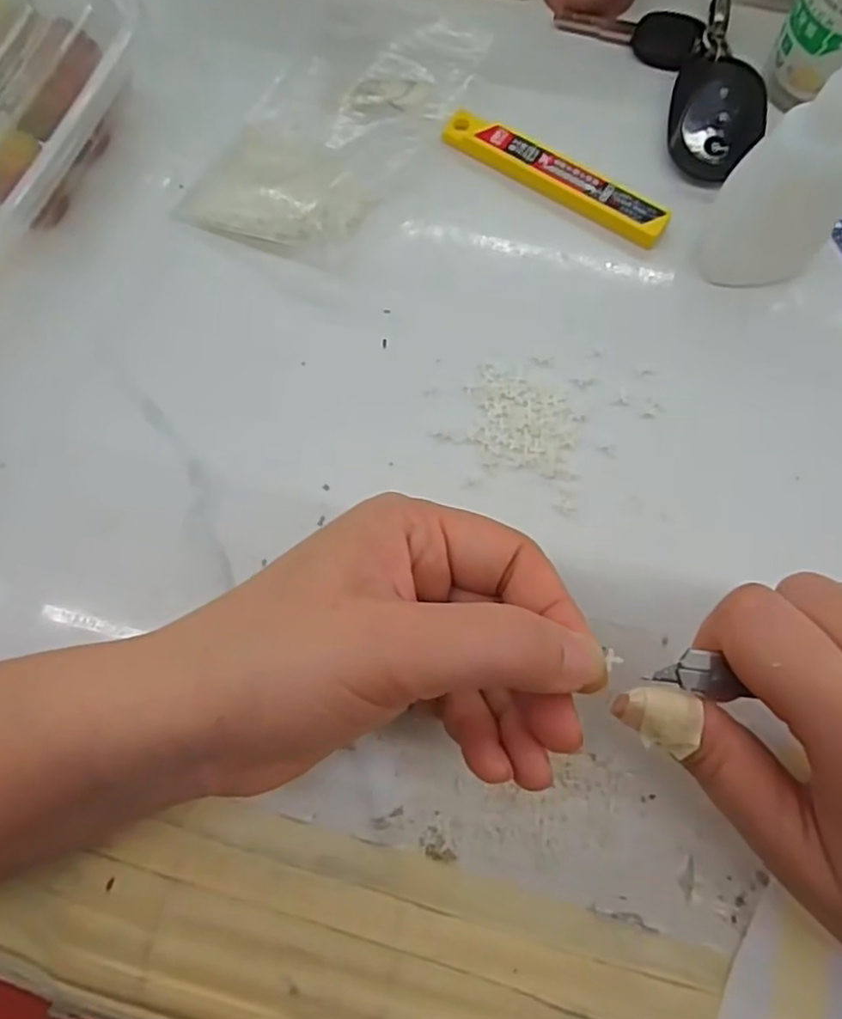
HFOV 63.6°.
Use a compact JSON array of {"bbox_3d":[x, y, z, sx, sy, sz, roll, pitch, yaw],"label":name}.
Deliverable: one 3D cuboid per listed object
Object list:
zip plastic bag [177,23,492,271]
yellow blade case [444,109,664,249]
[{"bbox_3d":[-0.037,-0.162,0.288,0.077,0.017,0.126,29,77,10],"label":"zip plastic bag"},{"bbox_3d":[0.055,-0.138,0.282,0.101,0.006,0.018,32,77,11],"label":"yellow blade case"}]

